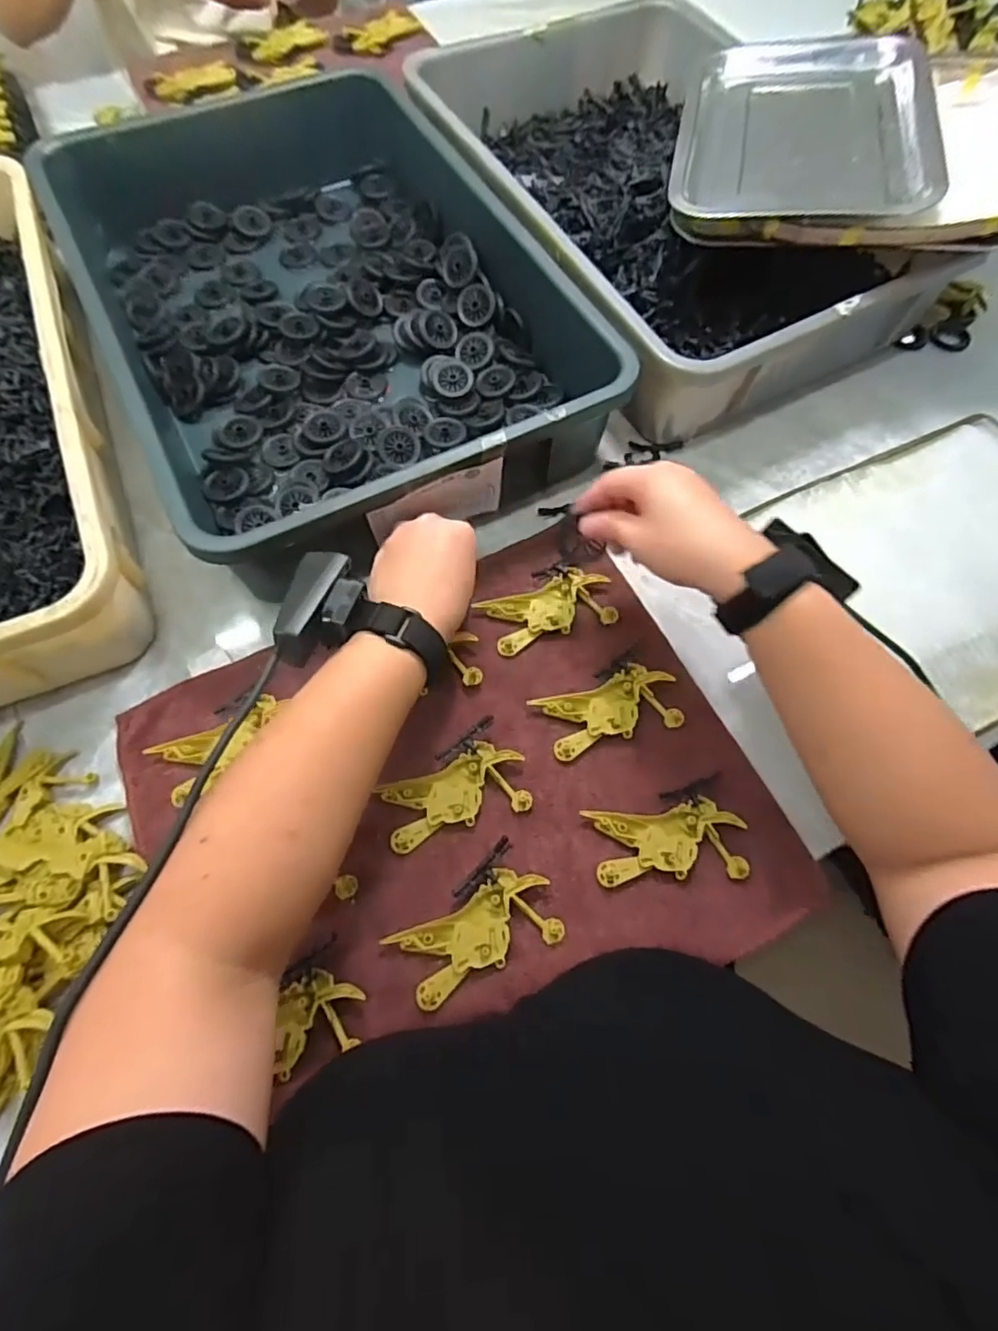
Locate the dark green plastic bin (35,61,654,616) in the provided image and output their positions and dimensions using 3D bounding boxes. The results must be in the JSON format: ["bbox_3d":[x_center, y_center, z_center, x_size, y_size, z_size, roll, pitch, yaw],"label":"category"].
[{"bbox_3d":[-0.164,-0.336,0.536,0.358,0.108,0.529,-27,70,-12],"label":"dark green plastic bin"}]

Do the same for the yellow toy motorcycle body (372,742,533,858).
[{"bbox_3d":[-0.030,0.088,0.406,0.096,0.011,0.050,-18,69,-8],"label":"yellow toy motorcycle body"}]

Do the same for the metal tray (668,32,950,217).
[{"bbox_3d":[0.273,-0.486,0.527,0.206,0.022,0.294,11,67,12],"label":"metal tray"}]

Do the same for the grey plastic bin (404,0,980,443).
[{"bbox_3d":[0.162,-0.475,0.594,0.347,0.102,0.500,-27,70,-12],"label":"grey plastic bin"}]

